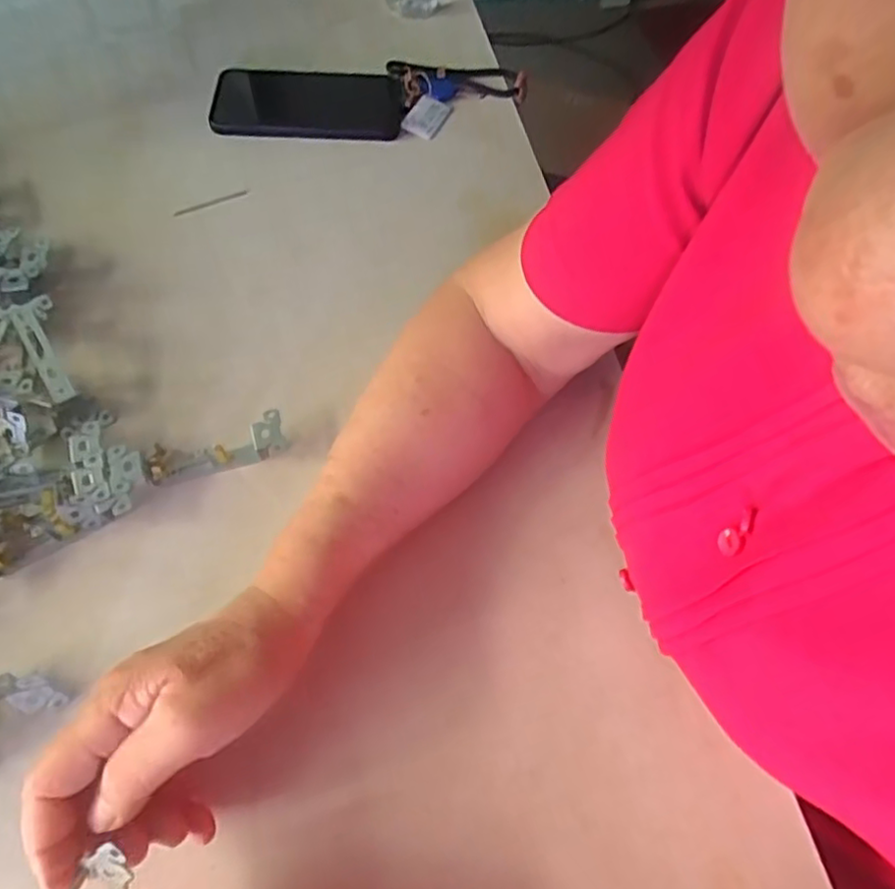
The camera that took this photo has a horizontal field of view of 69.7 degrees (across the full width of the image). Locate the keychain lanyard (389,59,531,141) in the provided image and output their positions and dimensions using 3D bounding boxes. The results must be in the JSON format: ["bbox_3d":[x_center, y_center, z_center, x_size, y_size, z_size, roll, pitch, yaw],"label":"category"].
[{"bbox_3d":[0.015,-0.329,0.596,0.124,0.020,0.083,-14,65,-9],"label":"keychain lanyard"}]

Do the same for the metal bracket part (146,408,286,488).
[{"bbox_3d":[-0.147,0.003,0.414,0.085,0.022,0.026,-12,64,-8],"label":"metal bracket part"}]

